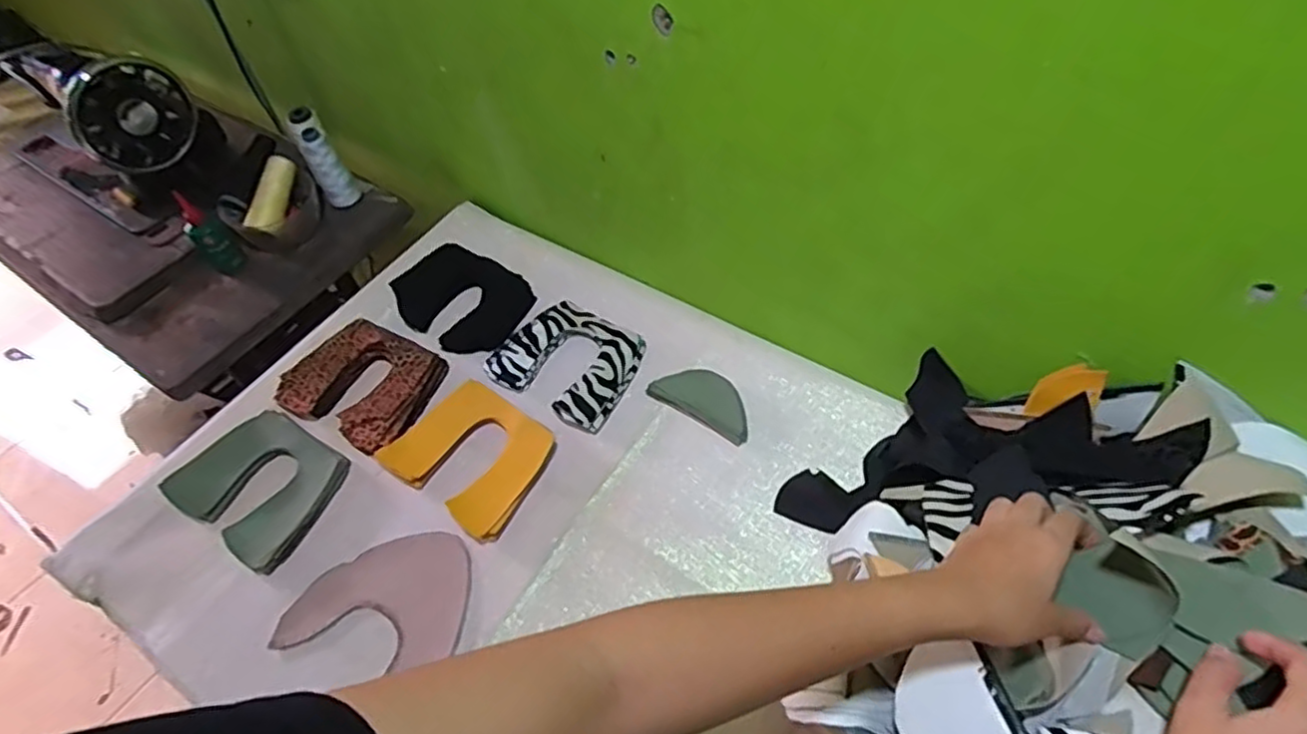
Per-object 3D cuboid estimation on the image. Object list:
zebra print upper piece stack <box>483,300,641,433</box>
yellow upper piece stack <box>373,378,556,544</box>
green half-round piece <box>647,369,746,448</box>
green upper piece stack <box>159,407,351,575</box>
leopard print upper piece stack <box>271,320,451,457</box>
[{"bbox_3d":[-0.091,-0.008,0.764,0.153,0.018,0.130,27,61,23],"label":"zebra print upper piece stack"},{"bbox_3d":[-0.184,0.084,0.695,0.157,0.033,0.127,28,61,23],"label":"yellow upper piece stack"},{"bbox_3d":[0.058,0.031,0.724,0.113,0.008,0.062,28,61,23],"label":"green half-round piece"},{"bbox_3d":[-0.400,0.121,0.708,0.152,0.032,0.130,25,60,21],"label":"green upper piece stack"},{"bbox_3d":[-0.323,0.014,0.765,0.160,0.024,0.130,22,59,20],"label":"leopard print upper piece stack"}]

